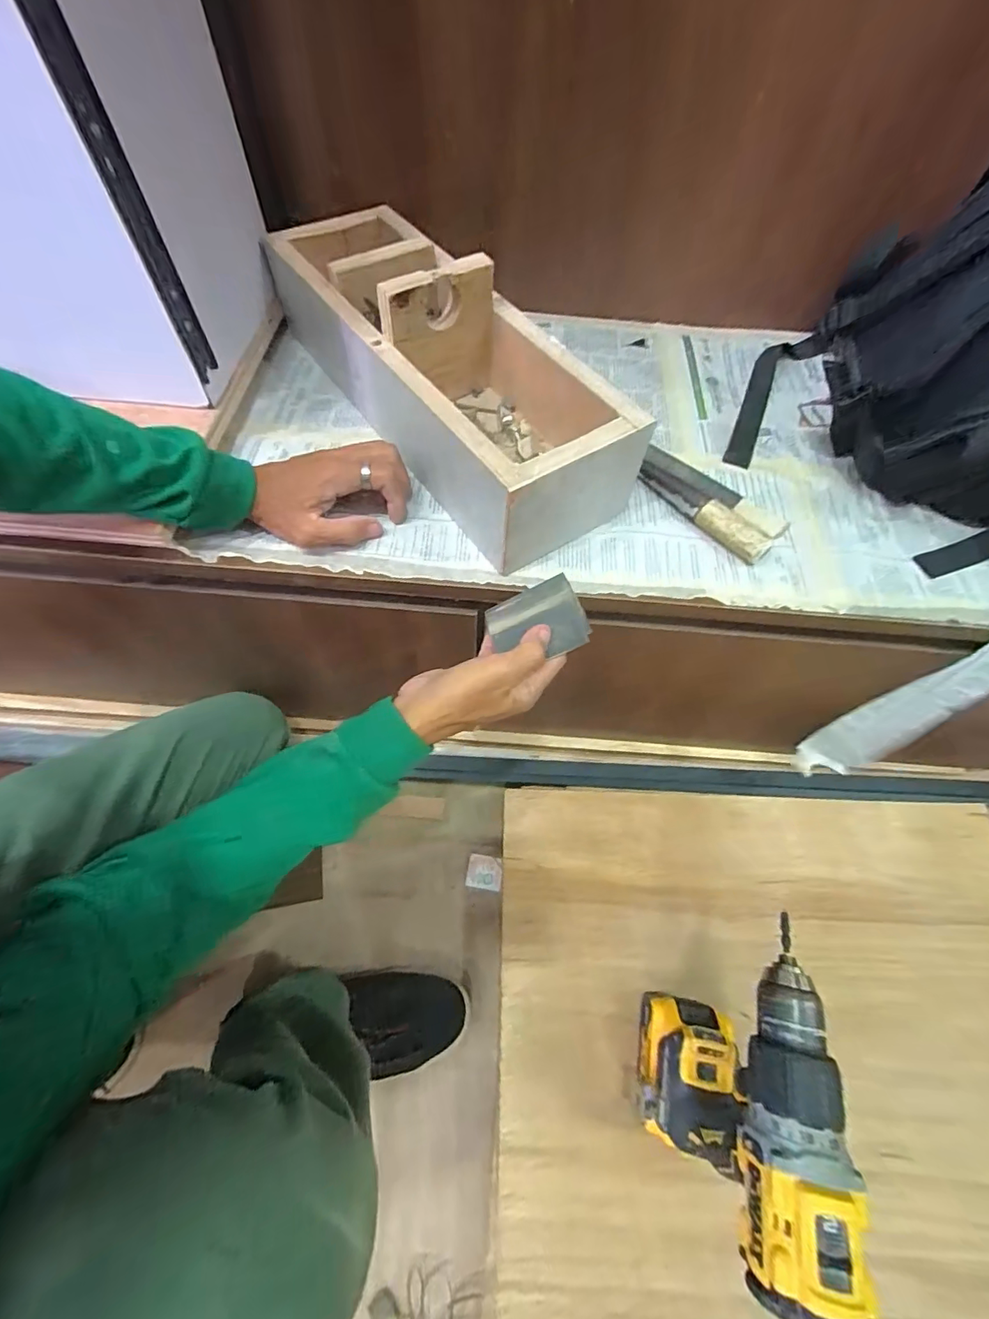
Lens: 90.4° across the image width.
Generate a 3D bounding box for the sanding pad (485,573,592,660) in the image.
[{"bbox_3d":[0.033,-0.027,0.384,0.072,0.005,0.056,-25,85,13],"label":"sanding pad"}]

